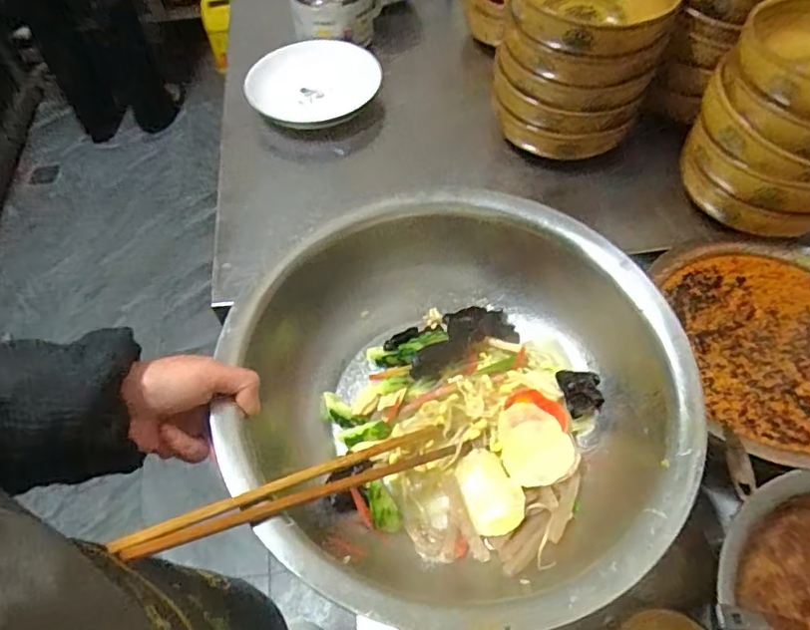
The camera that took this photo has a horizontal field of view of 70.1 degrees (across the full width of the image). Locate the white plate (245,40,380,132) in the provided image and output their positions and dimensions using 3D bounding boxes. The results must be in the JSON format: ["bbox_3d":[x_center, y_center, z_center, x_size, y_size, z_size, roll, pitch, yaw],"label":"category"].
[{"bbox_3d":[-0.138,-0.351,0.880,0.192,0.044,0.192,-1,56,1],"label":"white plate"}]

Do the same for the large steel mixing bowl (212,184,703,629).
[{"bbox_3d":[0.042,0.069,0.470,0.314,0.126,0.335,-1,56,1],"label":"large steel mixing bowl"}]

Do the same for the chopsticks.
[{"bbox_3d":[-0.052,0.112,0.391,0.264,0.012,0.027,-7,50,-39],"label":"chopsticks"}]

